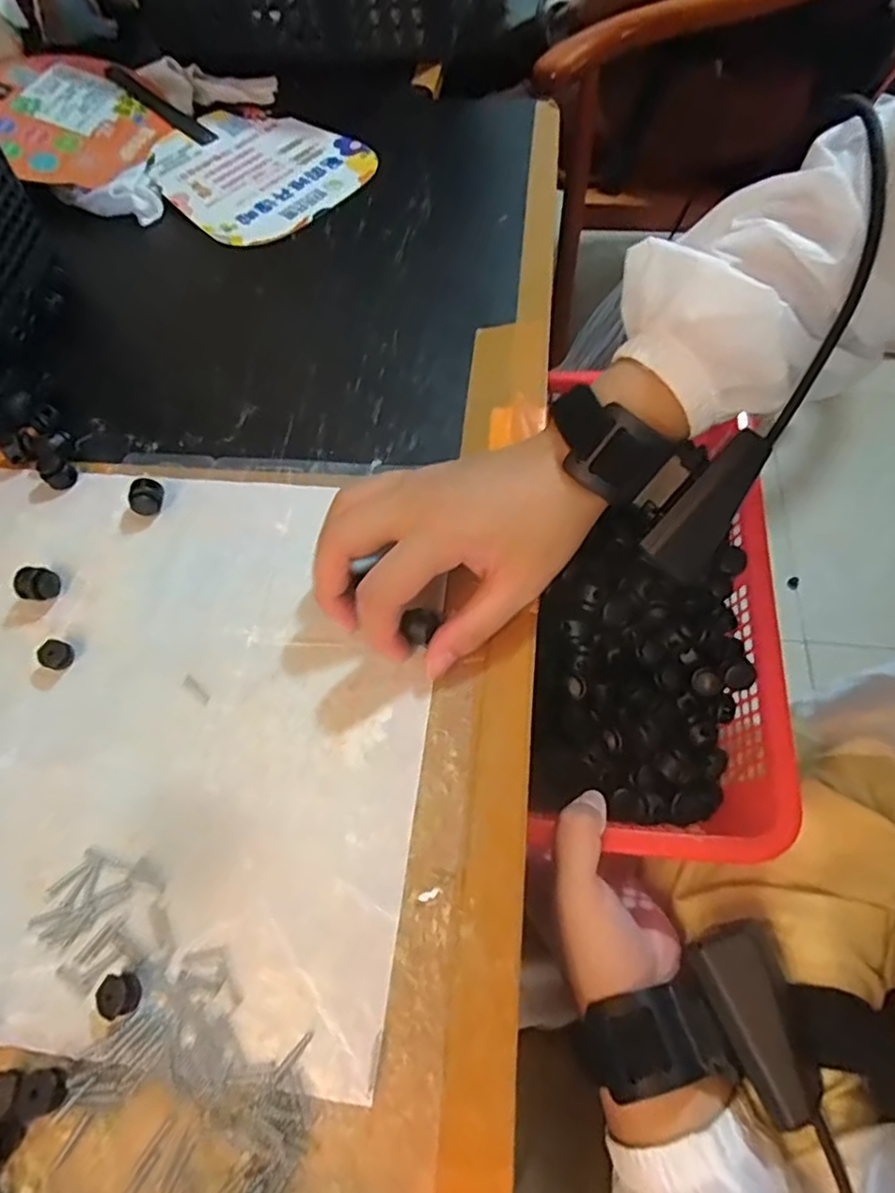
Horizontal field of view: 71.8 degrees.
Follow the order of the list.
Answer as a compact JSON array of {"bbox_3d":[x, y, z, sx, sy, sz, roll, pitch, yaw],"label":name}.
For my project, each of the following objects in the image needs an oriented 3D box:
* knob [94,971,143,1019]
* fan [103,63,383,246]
[{"bbox_3d":[-0.119,0.145,0.224,0.014,0.008,0.013,-2,61,4],"label":"knob"},{"bbox_3d":[-0.180,-0.366,0.500,0.238,0.011,0.147,38,70,16],"label":"fan"}]

